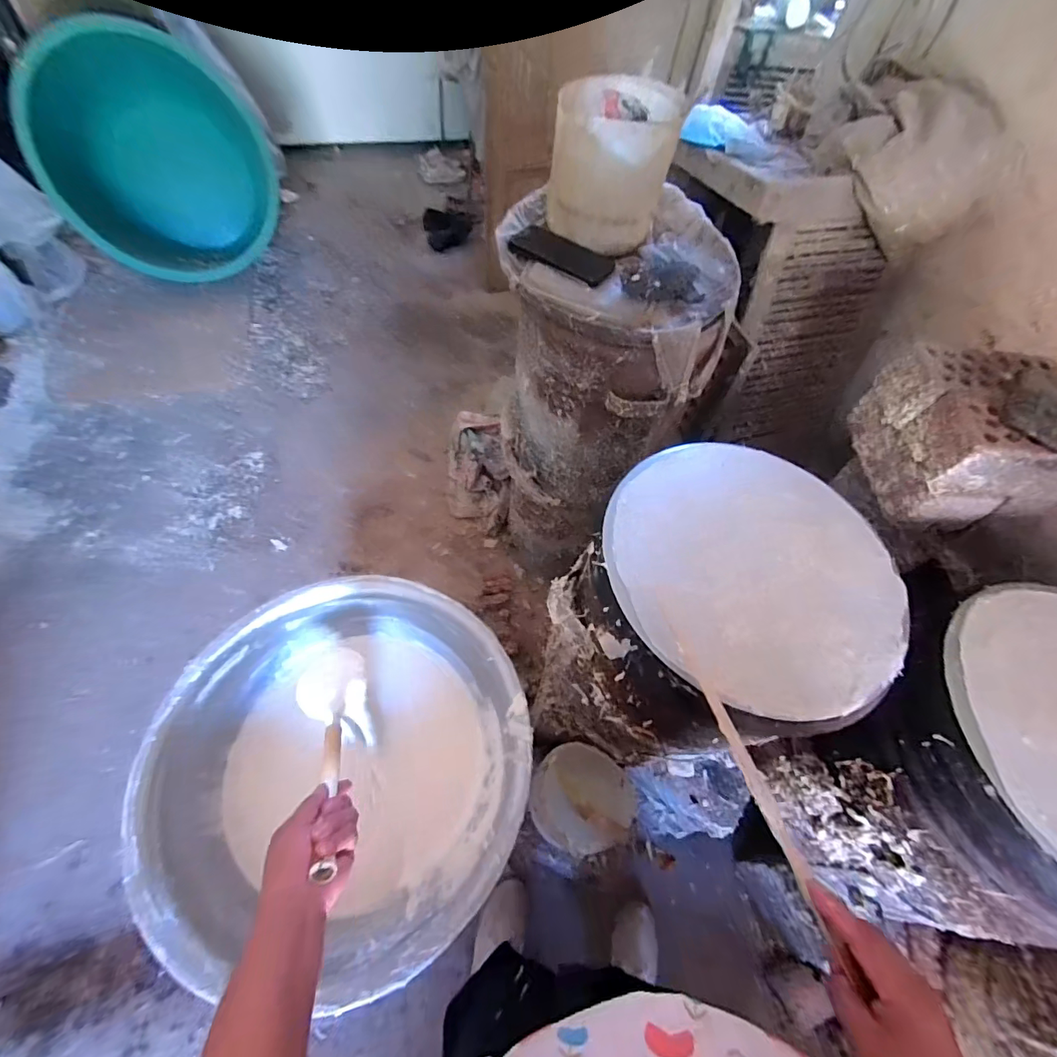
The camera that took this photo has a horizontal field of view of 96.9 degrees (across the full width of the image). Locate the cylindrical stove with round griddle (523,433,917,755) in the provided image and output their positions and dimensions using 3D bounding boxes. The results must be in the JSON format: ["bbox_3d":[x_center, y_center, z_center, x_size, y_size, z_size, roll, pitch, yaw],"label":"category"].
[{"bbox_3d":[0.253,0.150,0.758,0.356,0.455,0.388,34,61,14],"label":"cylindrical stove with round griddle"}]

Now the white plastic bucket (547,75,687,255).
[{"bbox_3d":[0.128,-0.563,0.738,0.176,0.175,0.190,3,59,-4],"label":"white plastic bucket"}]

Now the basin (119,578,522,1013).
[{"bbox_3d":[-0.261,0.351,0.715,0.487,0.209,0.499,3,59,-4],"label":"basin"}]

